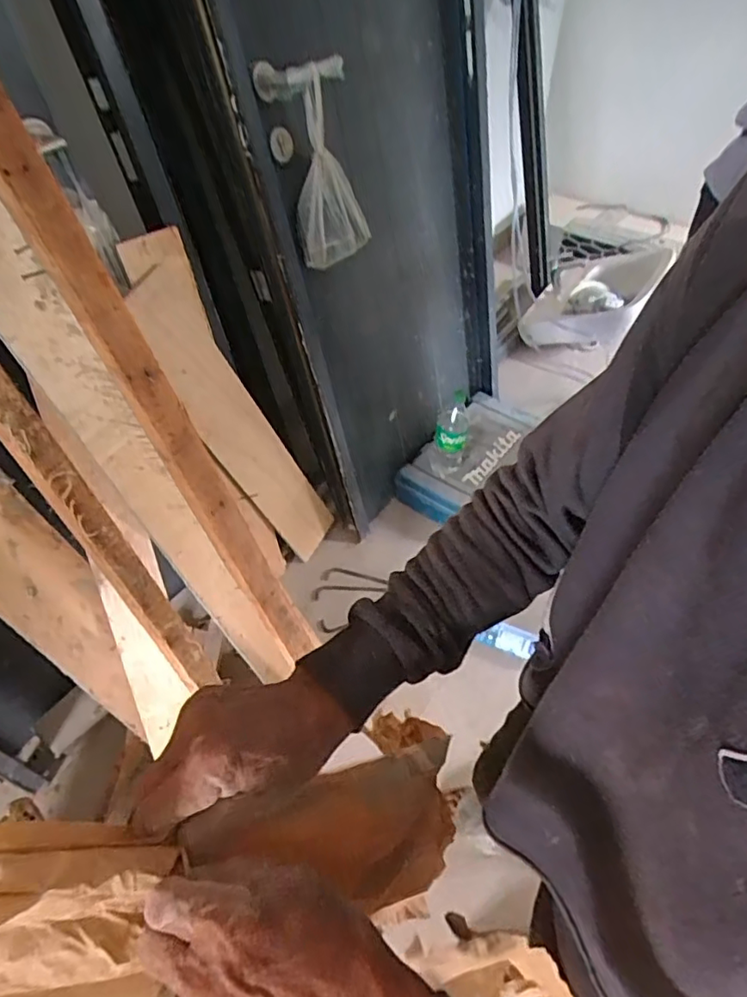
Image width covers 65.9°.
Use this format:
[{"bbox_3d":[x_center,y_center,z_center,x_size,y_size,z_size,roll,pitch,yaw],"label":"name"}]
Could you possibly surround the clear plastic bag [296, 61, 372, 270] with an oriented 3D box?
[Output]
[{"bbox_3d":[-0.098,-0.590,1.040,0.078,0.313,0.181,31,57,25],"label":"clear plastic bag"}]

